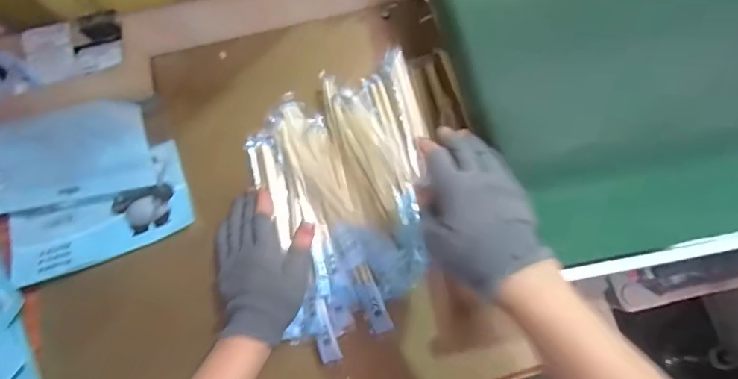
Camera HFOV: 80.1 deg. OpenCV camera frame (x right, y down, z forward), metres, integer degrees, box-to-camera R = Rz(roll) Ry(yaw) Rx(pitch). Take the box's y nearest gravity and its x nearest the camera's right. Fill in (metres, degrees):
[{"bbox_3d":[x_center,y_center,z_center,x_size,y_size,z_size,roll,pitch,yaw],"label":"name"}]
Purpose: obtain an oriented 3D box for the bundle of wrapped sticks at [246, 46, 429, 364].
[{"bbox_3d":[-0.026,0.007,0.474,0.188,0.059,0.289,-11,71,-5],"label":"bundle of wrapped sticks"}]

